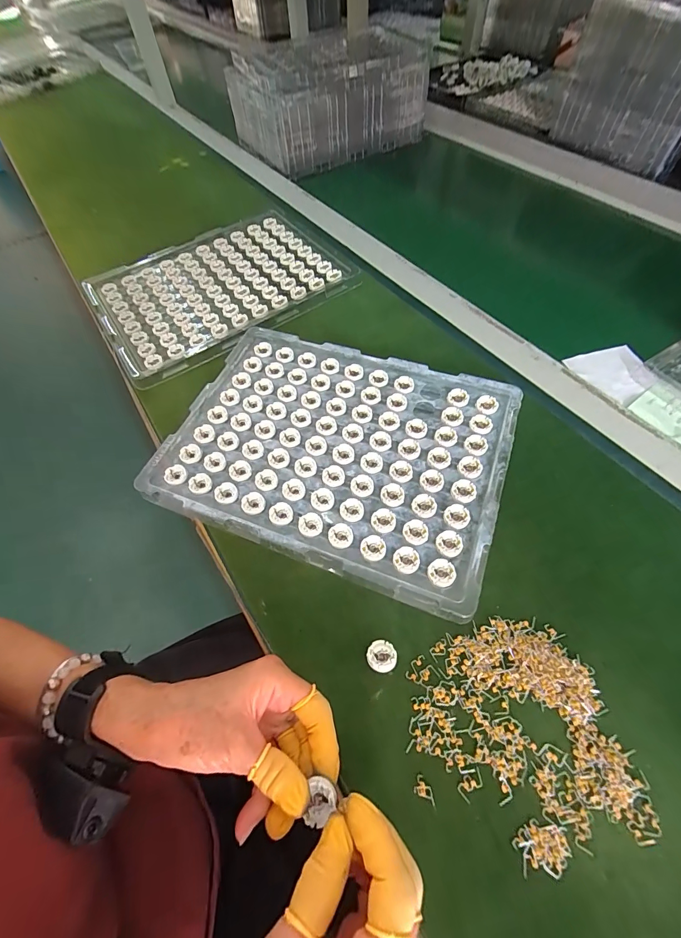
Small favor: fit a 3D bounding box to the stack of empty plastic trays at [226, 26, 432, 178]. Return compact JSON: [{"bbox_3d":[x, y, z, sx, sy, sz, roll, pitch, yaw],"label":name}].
[{"bbox_3d":[-0.036,-0.799,0.766,0.351,0.114,0.275,-29,63,-13],"label":"stack of empty plastic trays"}]

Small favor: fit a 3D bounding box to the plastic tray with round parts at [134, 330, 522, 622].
[{"bbox_3d":[-0.008,-0.030,0.385,0.339,0.017,0.250,18,63,13],"label":"plastic tray with round parts"}]

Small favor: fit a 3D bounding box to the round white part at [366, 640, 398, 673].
[{"bbox_3d":[0.033,0.149,0.288,0.023,0.012,0.022,-1,60,2],"label":"round white part"}]

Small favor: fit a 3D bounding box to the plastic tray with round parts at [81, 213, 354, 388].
[{"bbox_3d":[-0.180,-0.275,0.539,0.340,0.017,0.255,-30,63,-14],"label":"plastic tray with round parts"}]

